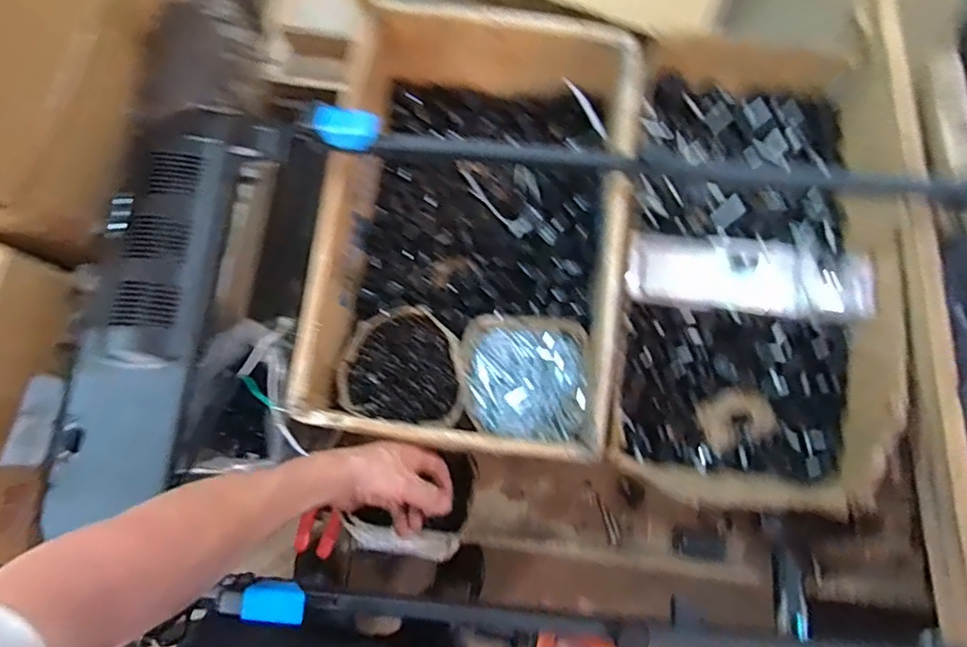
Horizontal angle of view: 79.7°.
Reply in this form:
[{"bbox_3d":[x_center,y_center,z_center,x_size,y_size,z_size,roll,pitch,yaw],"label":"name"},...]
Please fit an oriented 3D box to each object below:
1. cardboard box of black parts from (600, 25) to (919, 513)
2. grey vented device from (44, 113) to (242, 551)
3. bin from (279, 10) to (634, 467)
[{"bbox_3d":[0.353,-0.096,0.757,0.318,0.137,0.616,10,80,2],"label":"cardboard box of black parts"},{"bbox_3d":[-0.345,-0.025,0.606,0.121,0.058,0.407,7,80,2],"label":"grey vented device"},{"bbox_3d":[-0.009,-0.105,0.741,0.350,0.173,0.505,7,80,2],"label":"bin"}]

